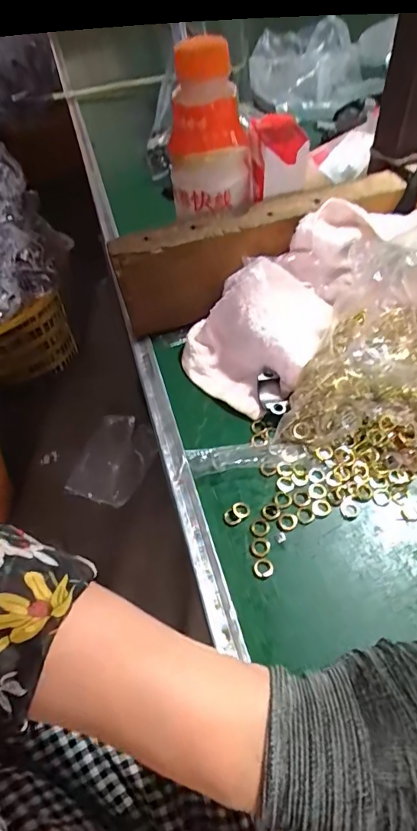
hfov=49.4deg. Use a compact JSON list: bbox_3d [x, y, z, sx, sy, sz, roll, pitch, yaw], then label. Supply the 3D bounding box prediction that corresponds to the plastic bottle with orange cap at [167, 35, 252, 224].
[{"bbox_3d":[0.002,-0.224,0.355,0.065,0.103,0.054,-29,57,-13],"label":"plastic bottle with orange cap"}]

